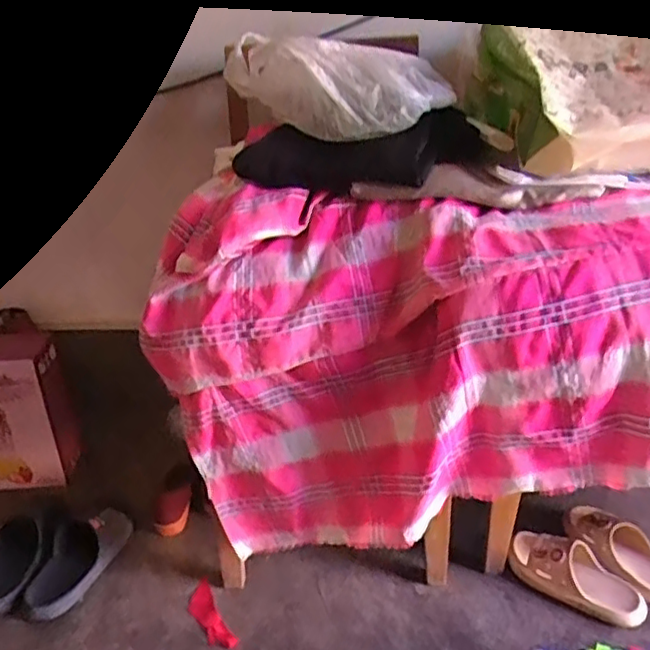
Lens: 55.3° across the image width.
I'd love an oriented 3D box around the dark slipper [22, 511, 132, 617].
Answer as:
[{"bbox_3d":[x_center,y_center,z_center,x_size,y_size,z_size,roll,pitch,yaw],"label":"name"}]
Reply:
[{"bbox_3d":[-0.430,0.402,1.080,0.100,0.067,0.210,6,27,16],"label":"dark slipper"}]

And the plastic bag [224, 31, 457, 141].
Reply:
[{"bbox_3d":[0.015,-0.354,0.913,0.306,0.130,0.156,-5,26,-5],"label":"plastic bag"}]

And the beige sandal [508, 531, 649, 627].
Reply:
[{"bbox_3d":[0.416,0.405,1.023,0.215,0.063,0.102,17,32,34],"label":"beige sandal"}]

